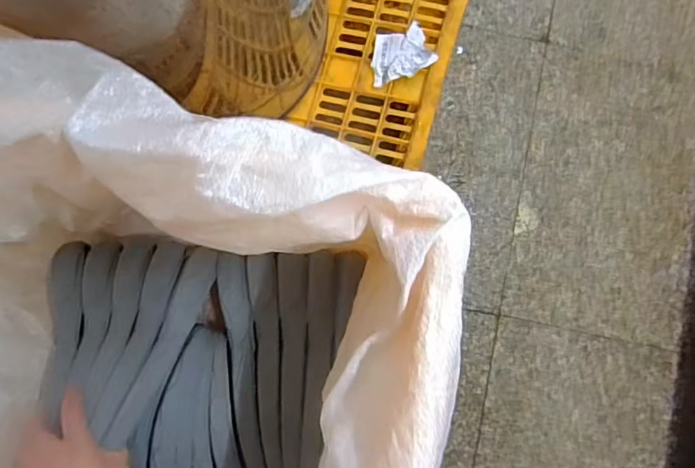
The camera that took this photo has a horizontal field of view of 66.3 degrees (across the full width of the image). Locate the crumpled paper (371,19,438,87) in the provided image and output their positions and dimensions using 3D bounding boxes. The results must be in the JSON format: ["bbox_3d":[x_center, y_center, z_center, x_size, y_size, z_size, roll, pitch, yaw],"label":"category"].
[{"bbox_3d":[0.076,-0.252,0.746,0.087,0.010,0.074,-11,79,12],"label":"crumpled paper"}]

